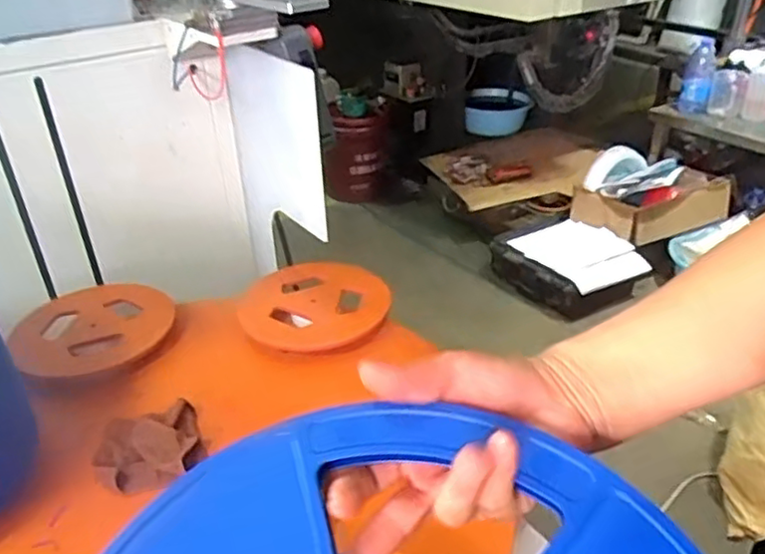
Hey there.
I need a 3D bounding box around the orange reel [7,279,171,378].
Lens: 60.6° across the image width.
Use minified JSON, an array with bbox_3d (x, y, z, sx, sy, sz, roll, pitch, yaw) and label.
[{"bbox_3d":[-0.506,0.086,1.160,0.269,0.036,0.248,-1,31,1],"label":"orange reel"}]

